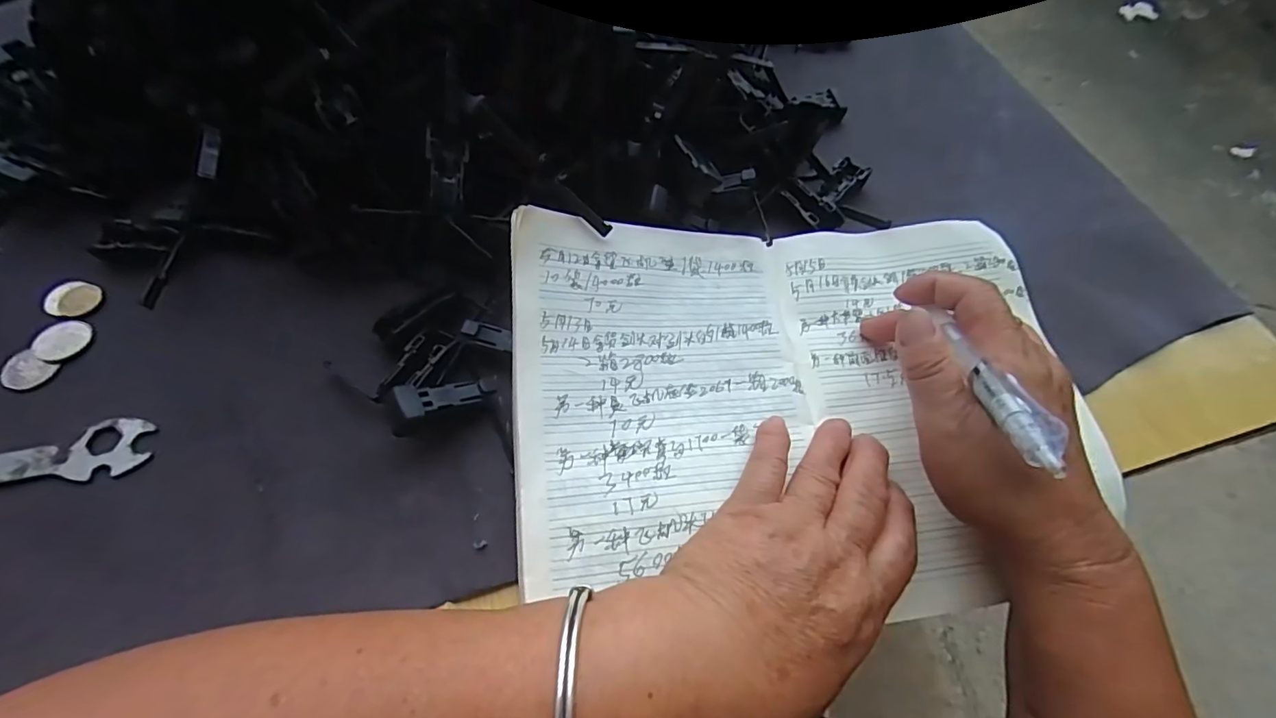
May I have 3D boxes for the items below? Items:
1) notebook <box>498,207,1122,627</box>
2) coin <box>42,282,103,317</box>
[{"bbox_3d":[0.088,0.013,0.269,0.288,0.047,0.196,-4,64,-4],"label":"notebook"},{"bbox_3d":[-0.305,-0.033,0.293,0.025,0.004,0.020,-1,64,-5],"label":"coin"}]

